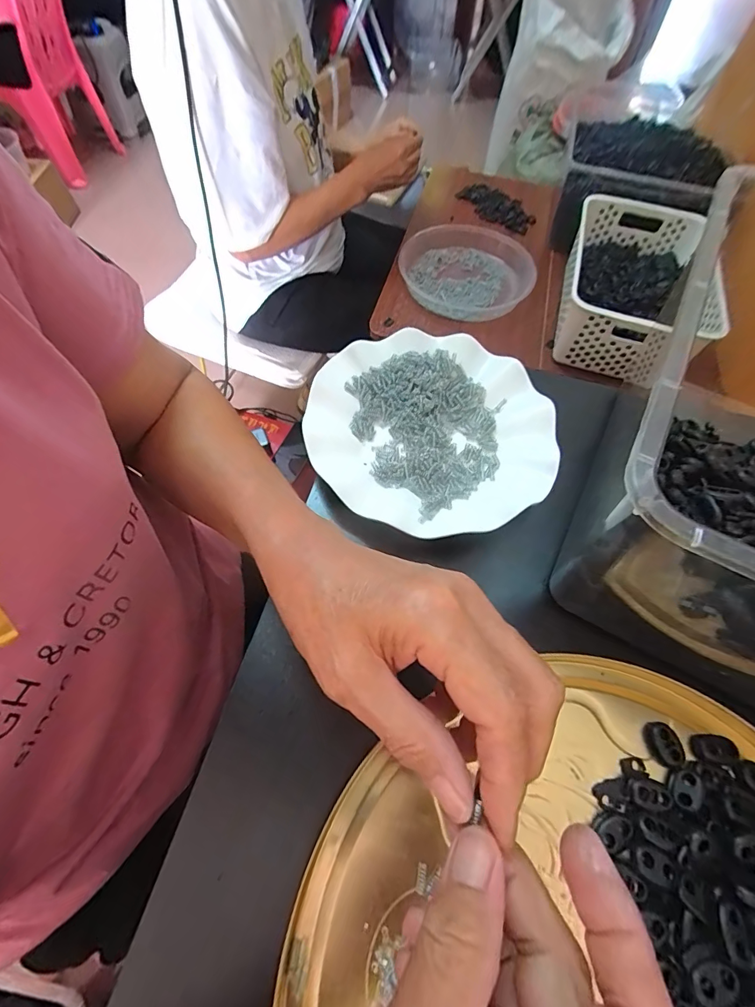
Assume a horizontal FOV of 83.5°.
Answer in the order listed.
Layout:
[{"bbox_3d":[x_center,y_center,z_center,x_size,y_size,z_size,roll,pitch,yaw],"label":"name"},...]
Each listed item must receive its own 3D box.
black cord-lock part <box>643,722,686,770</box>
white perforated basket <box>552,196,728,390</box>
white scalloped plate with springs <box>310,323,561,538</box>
[{"bbox_3d":[0.160,0.134,0.235,0.012,0.010,0.022,-9,62,-7],"label":"black cord-lock part"},{"bbox_3d":[0.402,-0.347,0.675,0.194,0.097,0.325,12,62,5],"label":"white perforated basket"},{"bbox_3d":[0.040,-0.058,0.321,0.177,0.021,0.174,1,61,-1],"label":"white scalloped plate with springs"}]

